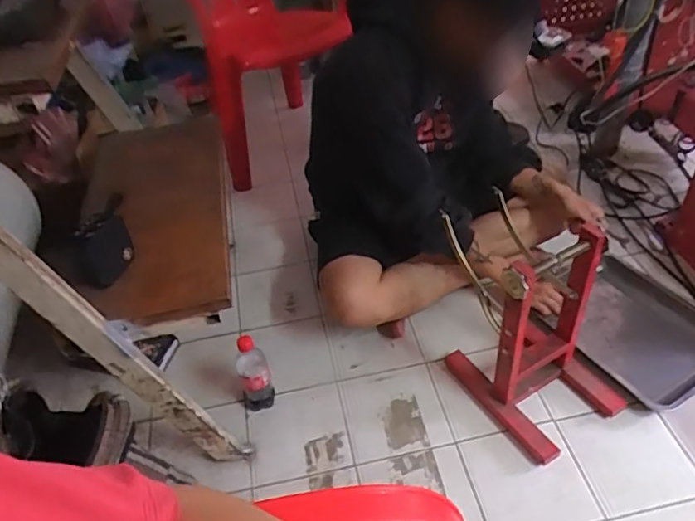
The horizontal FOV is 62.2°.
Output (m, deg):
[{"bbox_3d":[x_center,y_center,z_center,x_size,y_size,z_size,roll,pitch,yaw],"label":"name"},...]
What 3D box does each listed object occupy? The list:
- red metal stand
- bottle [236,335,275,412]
[{"bbox_3d":[0.372,0.124,1.087,0.242,0.392,0.288,-26,46,-23],"label":"red metal stand"},{"bbox_3d":[-0.190,0.222,1.159,0.063,0.189,0.061,-17,43,-14],"label":"bottle"}]

